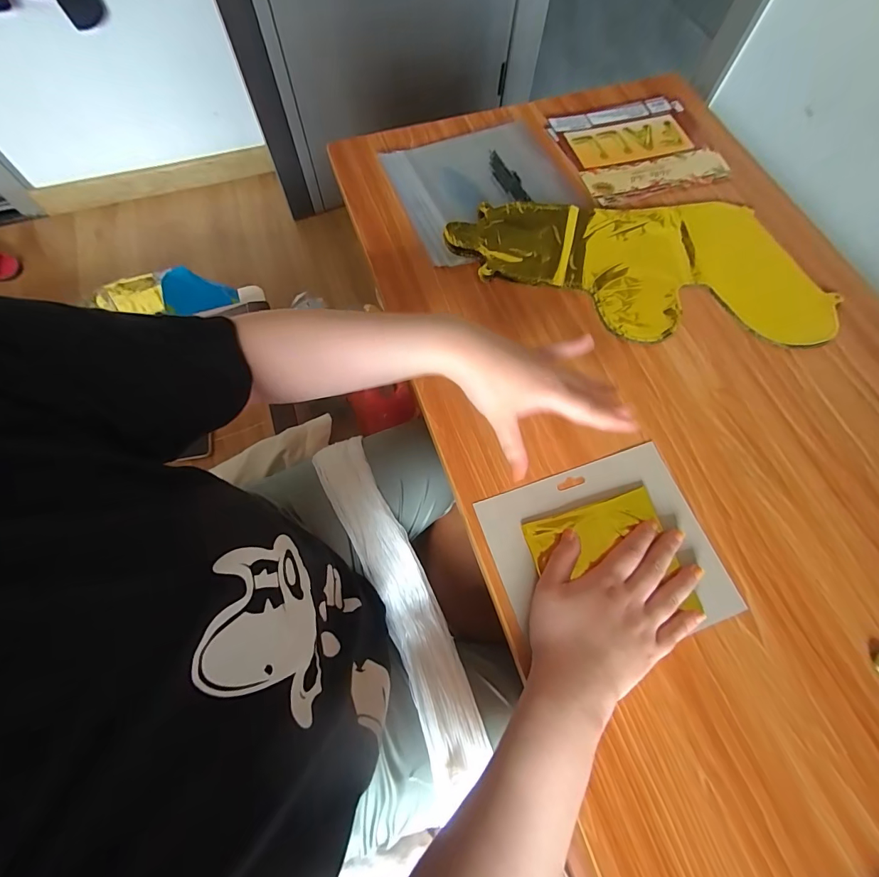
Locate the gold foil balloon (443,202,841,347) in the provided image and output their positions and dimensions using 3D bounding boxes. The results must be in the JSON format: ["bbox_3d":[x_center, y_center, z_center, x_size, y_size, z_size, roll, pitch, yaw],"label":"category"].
[{"bbox_3d":[0.227,-0.204,0.468,0.418,0.013,0.193,2,69,0],"label":"gold foil balloon"}]

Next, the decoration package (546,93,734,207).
[{"bbox_3d":[0.267,-0.397,0.547,0.196,0.008,0.169,-17,71,-8],"label":"decoration package"}]

